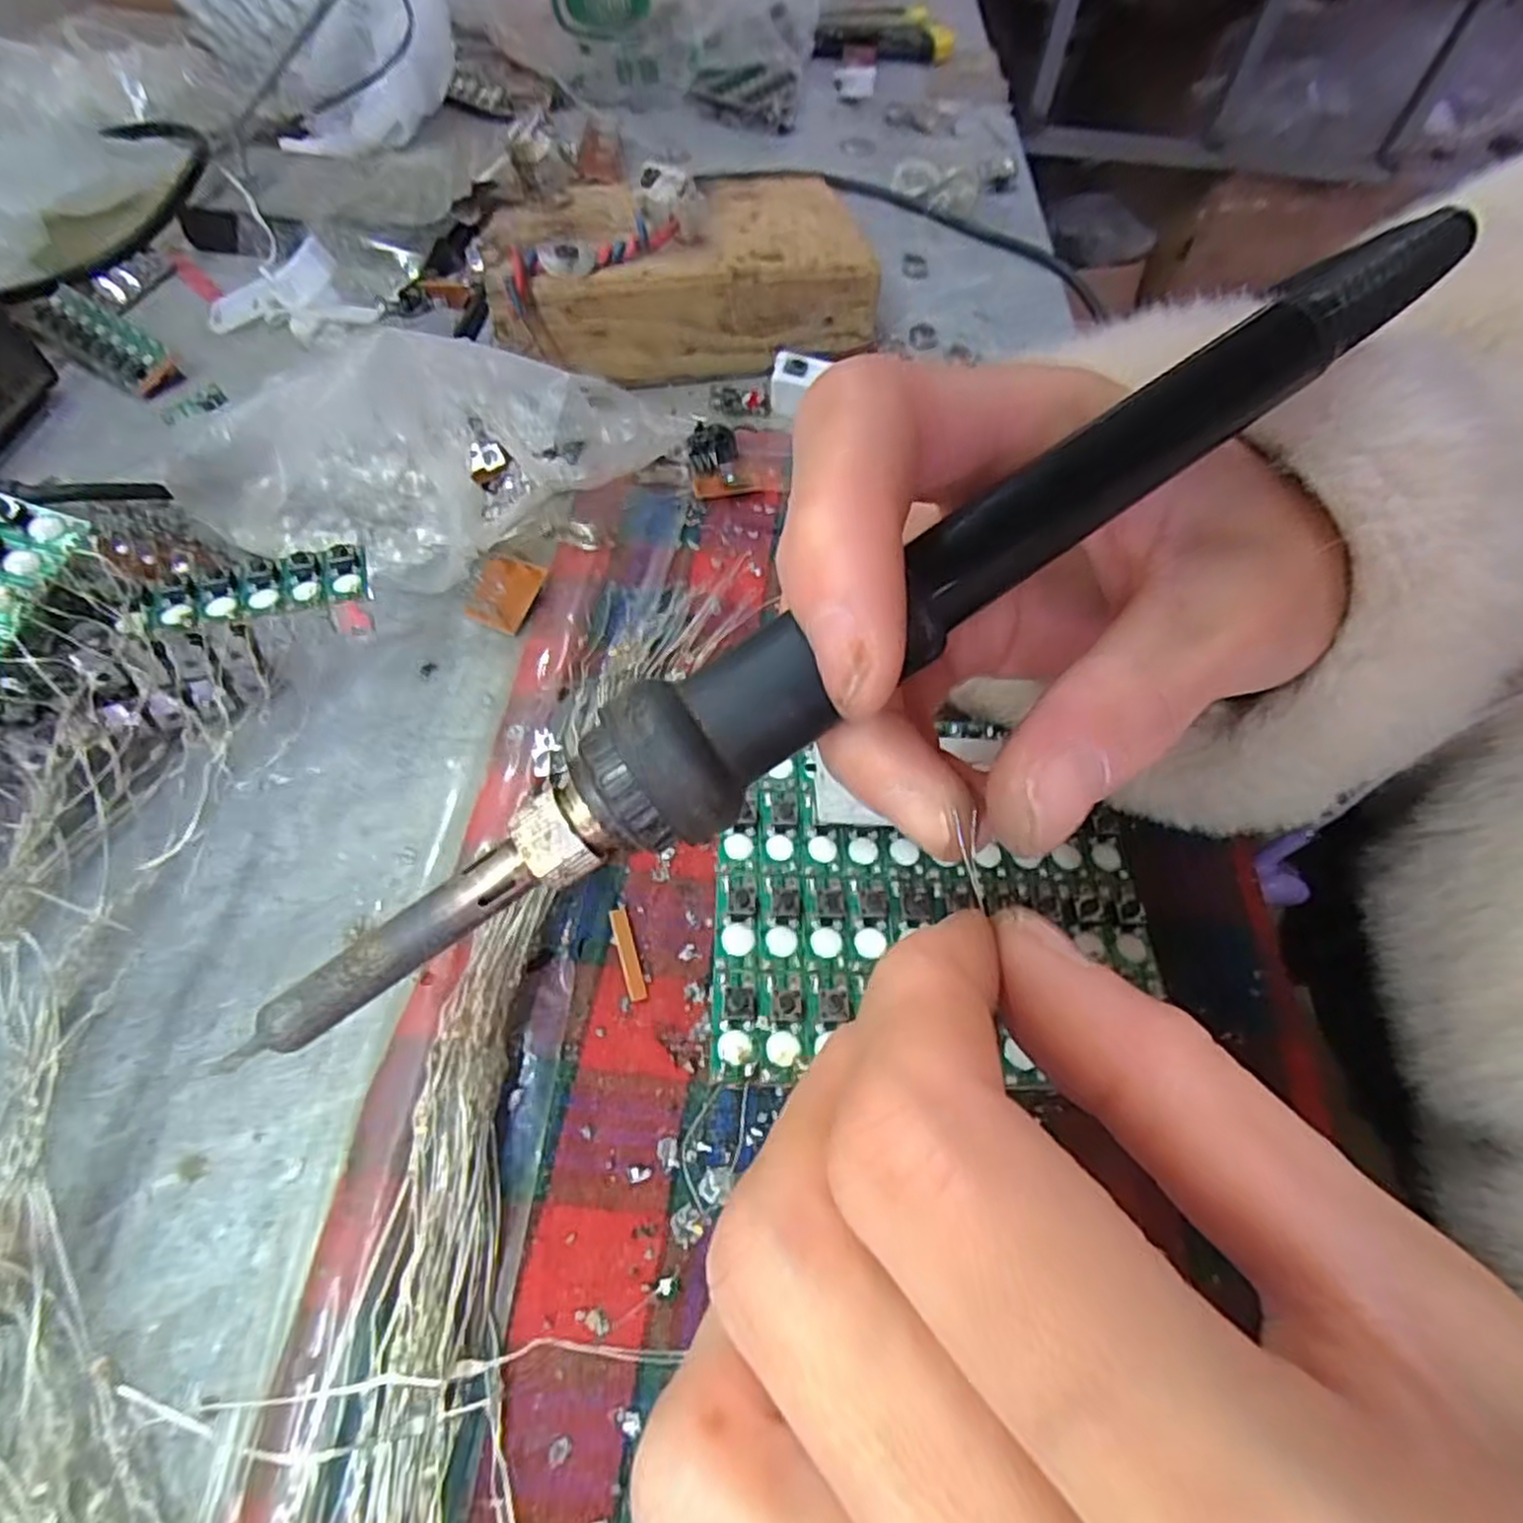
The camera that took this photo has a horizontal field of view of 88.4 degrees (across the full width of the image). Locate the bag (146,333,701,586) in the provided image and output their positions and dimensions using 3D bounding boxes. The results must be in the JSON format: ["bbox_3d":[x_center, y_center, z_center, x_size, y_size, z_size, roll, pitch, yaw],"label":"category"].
[{"bbox_3d":[-0.108,-0.094,0.237,0.157,0.058,0.067,-3,56,8],"label":"bag"}]

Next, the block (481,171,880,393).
[{"bbox_3d":[-0.033,-0.190,0.309,0.144,0.041,0.076,-16,59,-14],"label":"block"}]

